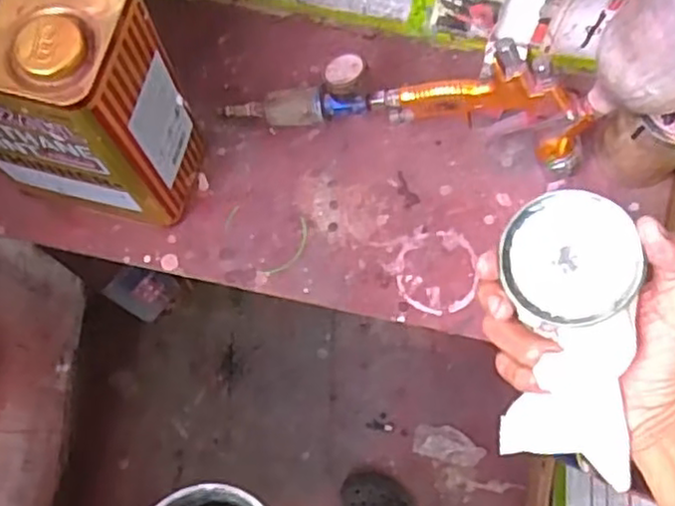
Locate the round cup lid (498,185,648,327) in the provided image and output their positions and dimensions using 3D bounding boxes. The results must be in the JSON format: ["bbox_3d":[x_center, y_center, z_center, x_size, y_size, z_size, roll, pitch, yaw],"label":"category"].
[{"bbox_3d":[0.132,0.002,0.396,0.070,0.009,0.073,4,98,31],"label":"round cup lid"}]

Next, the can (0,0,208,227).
[{"bbox_3d":[-0.217,-0.120,0.549,0.167,0.238,0.105,14,74,4],"label":"can"}]

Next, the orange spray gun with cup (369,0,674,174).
[{"bbox_3d":[0.191,-0.153,0.569,0.150,0.308,0.106,16,69,-40],"label":"orange spray gun with cup"}]

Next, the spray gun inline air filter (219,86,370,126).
[{"bbox_3d":[-0.045,-0.136,0.647,0.147,0.029,0.032,3,73,24],"label":"spray gun inline air filter"}]

